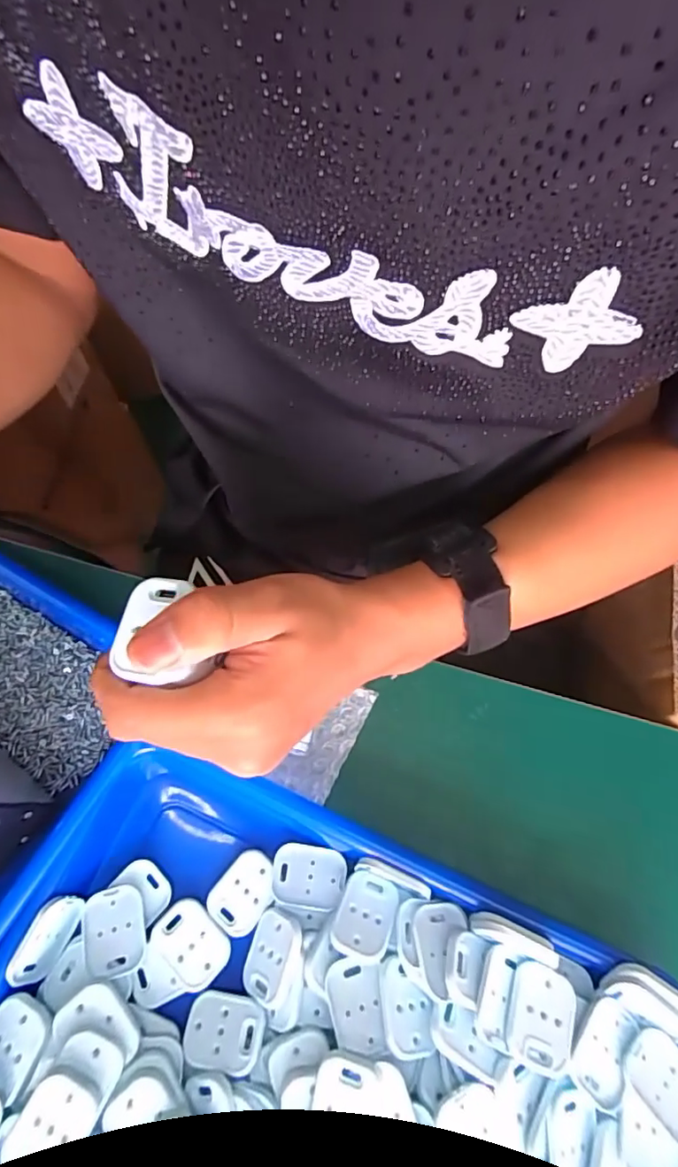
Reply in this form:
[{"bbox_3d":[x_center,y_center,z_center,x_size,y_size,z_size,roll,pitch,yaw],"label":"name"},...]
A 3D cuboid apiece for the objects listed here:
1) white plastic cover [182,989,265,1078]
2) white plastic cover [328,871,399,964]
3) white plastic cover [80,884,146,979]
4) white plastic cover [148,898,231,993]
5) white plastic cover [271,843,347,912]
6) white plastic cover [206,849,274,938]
[{"bbox_3d":[-0.056,0.218,0.262,0.039,0.005,0.029,-4,48,13],"label":"white plastic cover"},{"bbox_3d":[0.013,0.172,0.280,0.029,0.005,0.039,16,44,12],"label":"white plastic cover"},{"bbox_3d":[-0.116,0.179,0.278,0.029,0.005,0.040,-12,58,-18],"label":"white plastic cover"},{"bbox_3d":[-0.077,0.187,0.280,0.030,0.006,0.041,-39,74,-16],"label":"white plastic cover"},{"bbox_3d":[-0.016,0.160,0.294,0.039,0.004,0.031,7,68,1],"label":"white plastic cover"},{"bbox_3d":[-0.052,0.167,0.292,0.029,0.004,0.039,32,71,11],"label":"white plastic cover"}]

